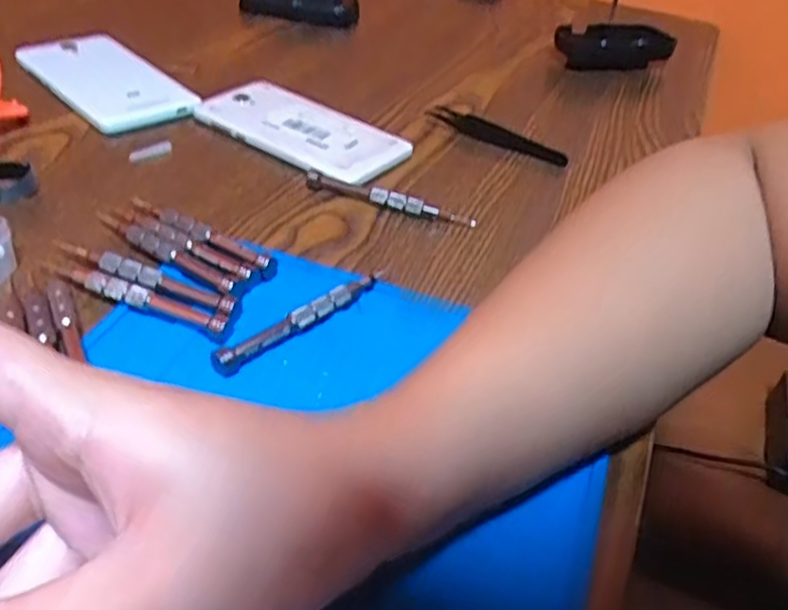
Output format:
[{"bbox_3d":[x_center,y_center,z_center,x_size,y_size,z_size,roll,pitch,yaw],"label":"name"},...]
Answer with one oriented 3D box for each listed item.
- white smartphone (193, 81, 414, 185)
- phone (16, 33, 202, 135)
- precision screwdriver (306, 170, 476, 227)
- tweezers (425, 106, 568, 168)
[{"bbox_3d":[-0.063,-0.119,0.486,0.150,0.014,0.071,28,42,24],"label":"white smartphone"},{"bbox_3d":[-0.215,-0.168,0.525,0.075,0.011,0.155,-27,50,-34],"label":"phone"},{"bbox_3d":[-0.003,-0.063,0.427,0.105,0.011,0.009,15,40,10],"label":"precision screwdriver"},{"bbox_3d":[0.074,-0.120,0.510,0.105,0.013,0.016,29,42,25],"label":"tweezers"}]

